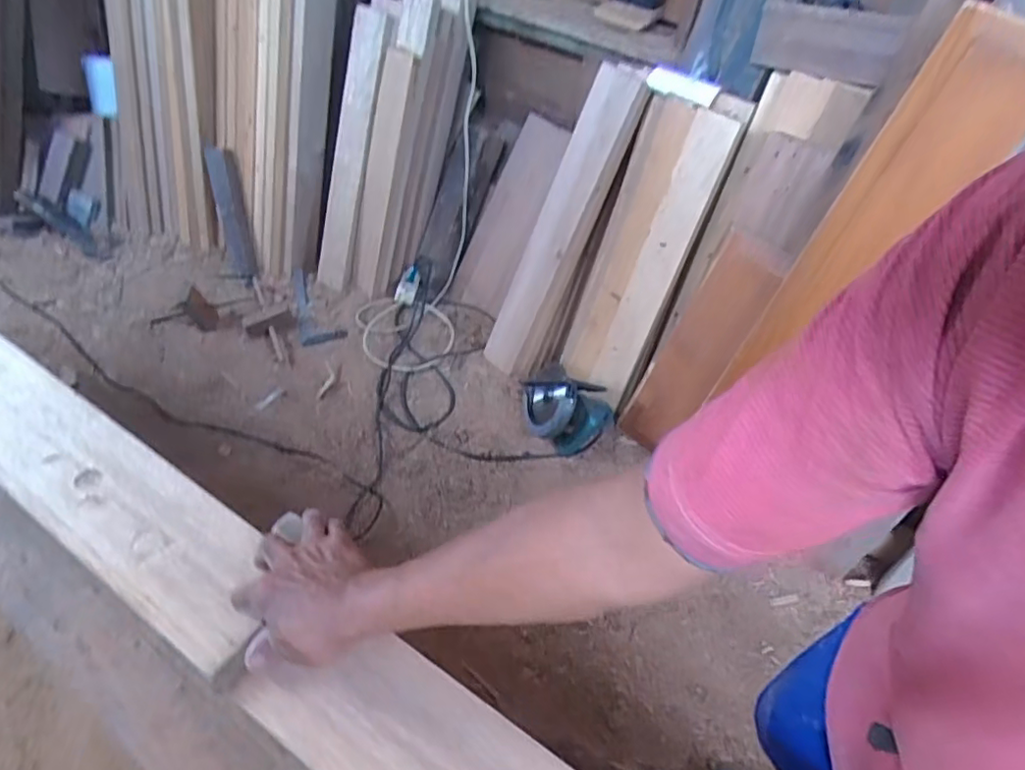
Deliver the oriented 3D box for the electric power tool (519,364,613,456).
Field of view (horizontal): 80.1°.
[{"bbox_3d":[0.144,0.067,1.540,0.243,0.152,0.155,8,48,1],"label":"electric power tool"}]

